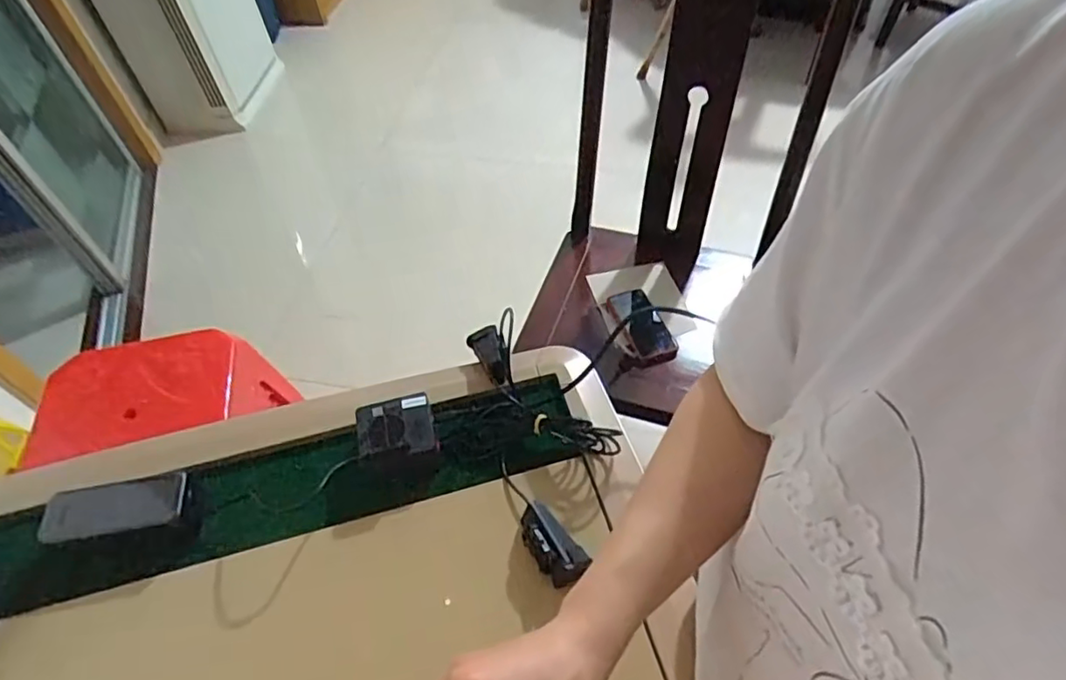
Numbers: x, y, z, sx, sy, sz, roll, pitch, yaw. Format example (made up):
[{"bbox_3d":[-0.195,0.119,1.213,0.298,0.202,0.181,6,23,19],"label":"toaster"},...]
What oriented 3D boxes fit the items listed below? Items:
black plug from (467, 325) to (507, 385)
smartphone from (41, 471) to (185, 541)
[{"bbox_3d":[-0.048,0.018,0.706,0.039,0.028,0.093,-16,40,-8],"label":"black plug"},{"bbox_3d":[-0.415,0.162,0.620,0.125,0.015,0.064,-6,46,-10],"label":"smartphone"}]

